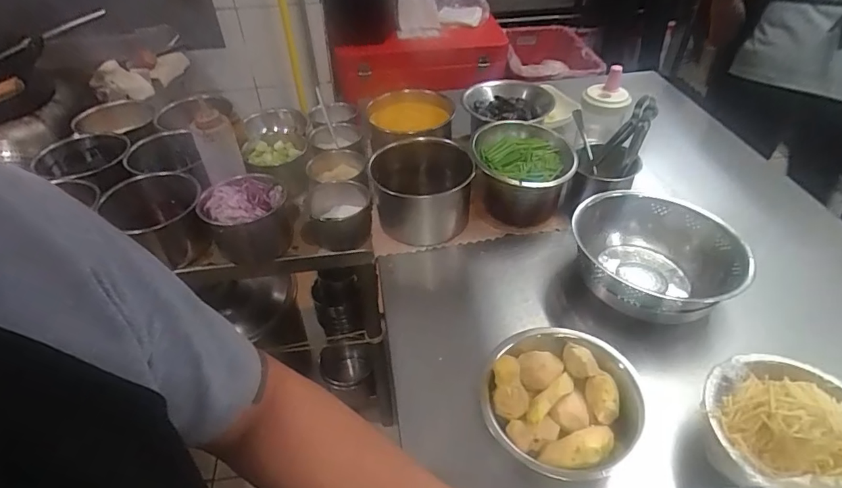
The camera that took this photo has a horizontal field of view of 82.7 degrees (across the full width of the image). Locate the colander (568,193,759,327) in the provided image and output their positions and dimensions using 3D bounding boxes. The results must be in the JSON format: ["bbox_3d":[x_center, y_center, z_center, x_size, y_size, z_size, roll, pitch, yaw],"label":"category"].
[{"bbox_3d":[0.327,0.026,0.689,0.217,0.098,0.201,20,47,22],"label":"colander"}]

